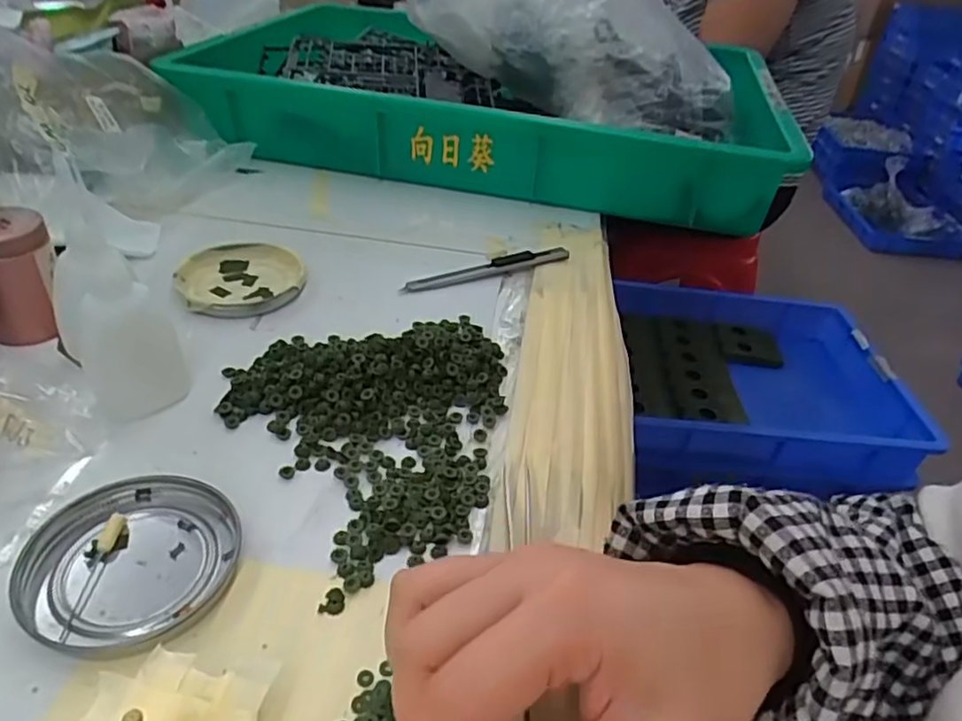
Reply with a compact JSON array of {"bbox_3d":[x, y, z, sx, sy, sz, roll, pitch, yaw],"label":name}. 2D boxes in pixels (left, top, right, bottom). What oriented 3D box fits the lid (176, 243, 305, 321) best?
[{"bbox_3d":[-0.159,-0.056,0.434,0.078,0.009,0.079,-8,40,-19],"label":"lid"}]

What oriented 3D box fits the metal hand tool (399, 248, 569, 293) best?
[{"bbox_3d":[0.006,-0.068,0.471,0.130,0.012,0.014,-11,41,-22],"label":"metal hand tool"}]

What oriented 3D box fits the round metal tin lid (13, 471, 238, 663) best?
[{"bbox_3d":[-0.139,0.079,0.261,0.072,0.010,0.078,4,37,-3],"label":"round metal tin lid"}]

